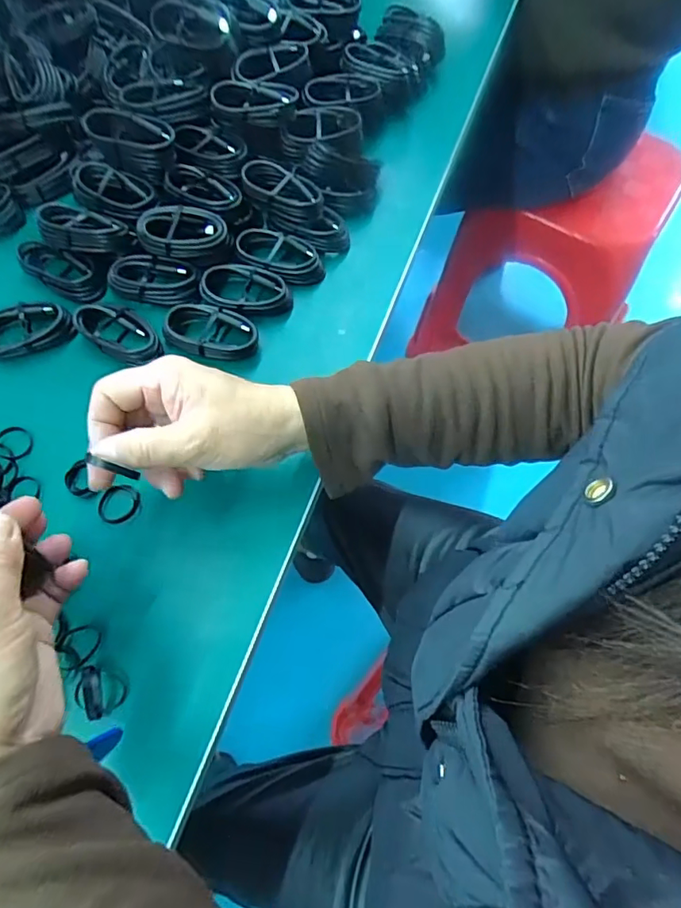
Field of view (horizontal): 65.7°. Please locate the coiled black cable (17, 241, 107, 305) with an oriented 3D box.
[{"bbox_3d":[-0.231,-0.150,0.435,0.071,0.023,0.038,13,68,6],"label":"coiled black cable"}]

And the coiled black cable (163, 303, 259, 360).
[{"bbox_3d":[-0.099,-0.094,0.408,0.071,0.018,0.037,17,68,7],"label":"coiled black cable"}]

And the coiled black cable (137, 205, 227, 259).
[{"bbox_3d":[-0.127,-0.180,0.421,0.068,0.016,0.033,-11,68,-4],"label":"coiled black cable"}]

